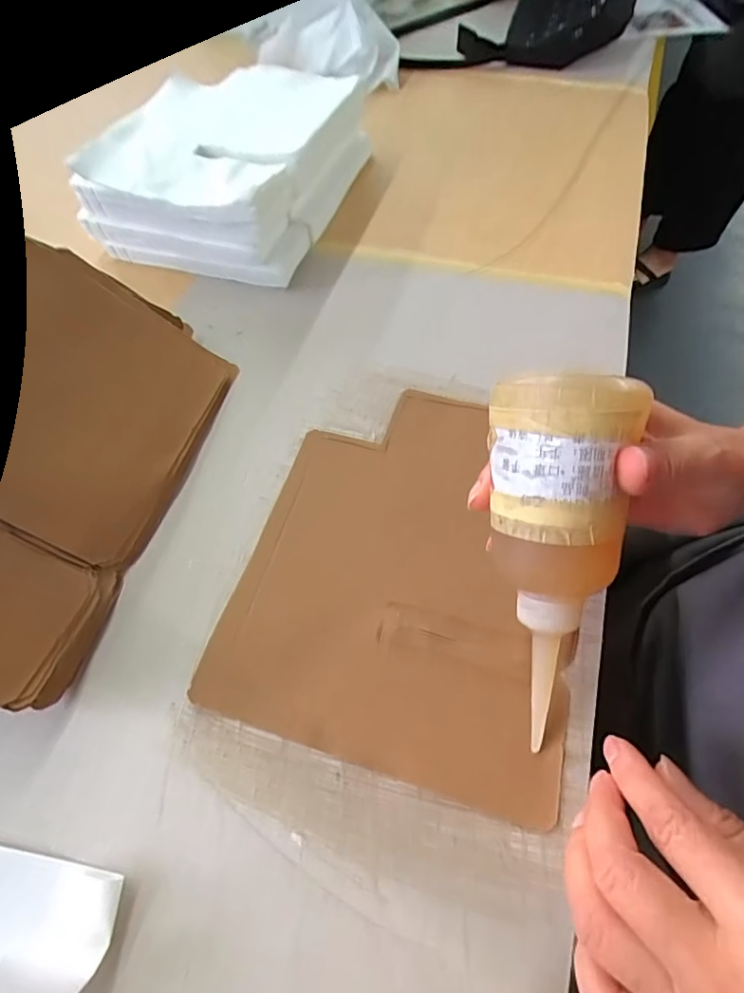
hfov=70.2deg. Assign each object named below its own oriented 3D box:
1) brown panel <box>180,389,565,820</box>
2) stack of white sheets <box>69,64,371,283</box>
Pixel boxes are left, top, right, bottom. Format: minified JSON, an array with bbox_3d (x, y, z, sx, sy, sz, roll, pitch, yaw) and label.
[{"bbox_3d":[0.023,0.033,0.322,0.188,0.010,0.236,11,60,10],"label":"brown panel"},{"bbox_3d":[-0.122,-0.310,0.492,0.187,0.075,0.237,18,61,11],"label":"stack of white sheets"}]

